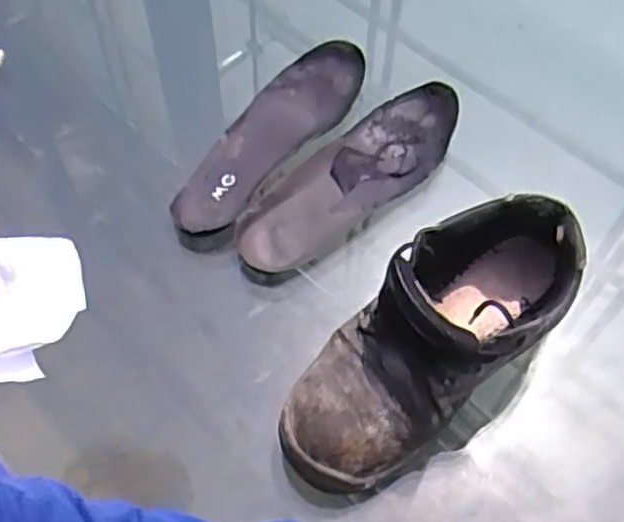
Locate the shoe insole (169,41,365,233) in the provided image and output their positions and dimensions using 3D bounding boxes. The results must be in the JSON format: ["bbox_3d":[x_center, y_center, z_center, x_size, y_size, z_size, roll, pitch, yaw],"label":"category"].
[{"bbox_3d":[-0.042,-0.125,0.703,0.079,0.026,0.250,37,64,19],"label":"shoe insole"}]

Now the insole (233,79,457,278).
[{"bbox_3d":[0.040,-0.079,0.669,0.081,0.023,0.248,40,65,20],"label":"insole"}]

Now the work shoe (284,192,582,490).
[{"bbox_3d":[0.091,0.054,0.543,0.266,0.127,0.109,-40,67,-23],"label":"work shoe"}]

